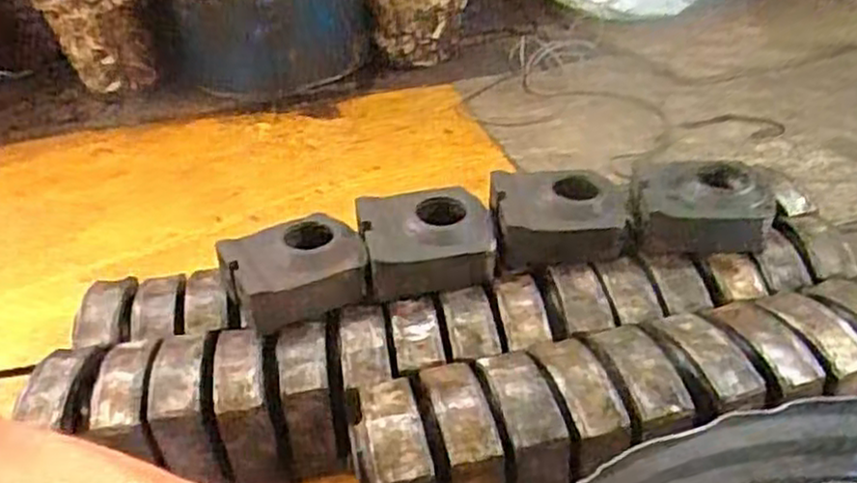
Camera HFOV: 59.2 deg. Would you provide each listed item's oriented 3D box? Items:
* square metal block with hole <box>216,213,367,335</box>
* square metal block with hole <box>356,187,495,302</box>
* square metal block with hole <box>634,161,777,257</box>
[{"bbox_3d":[-0.189,0.044,1.077,0.184,0.091,0.141,-16,34,-15],"label":"square metal block with hole"},{"bbox_3d":[-0.001,0.002,1.094,0.183,0.088,0.135,-9,33,-4],"label":"square metal block with hole"},{"bbox_3d":[0.398,-0.048,1.103,0.187,0.076,0.121,-1,33,8],"label":"square metal block with hole"}]

